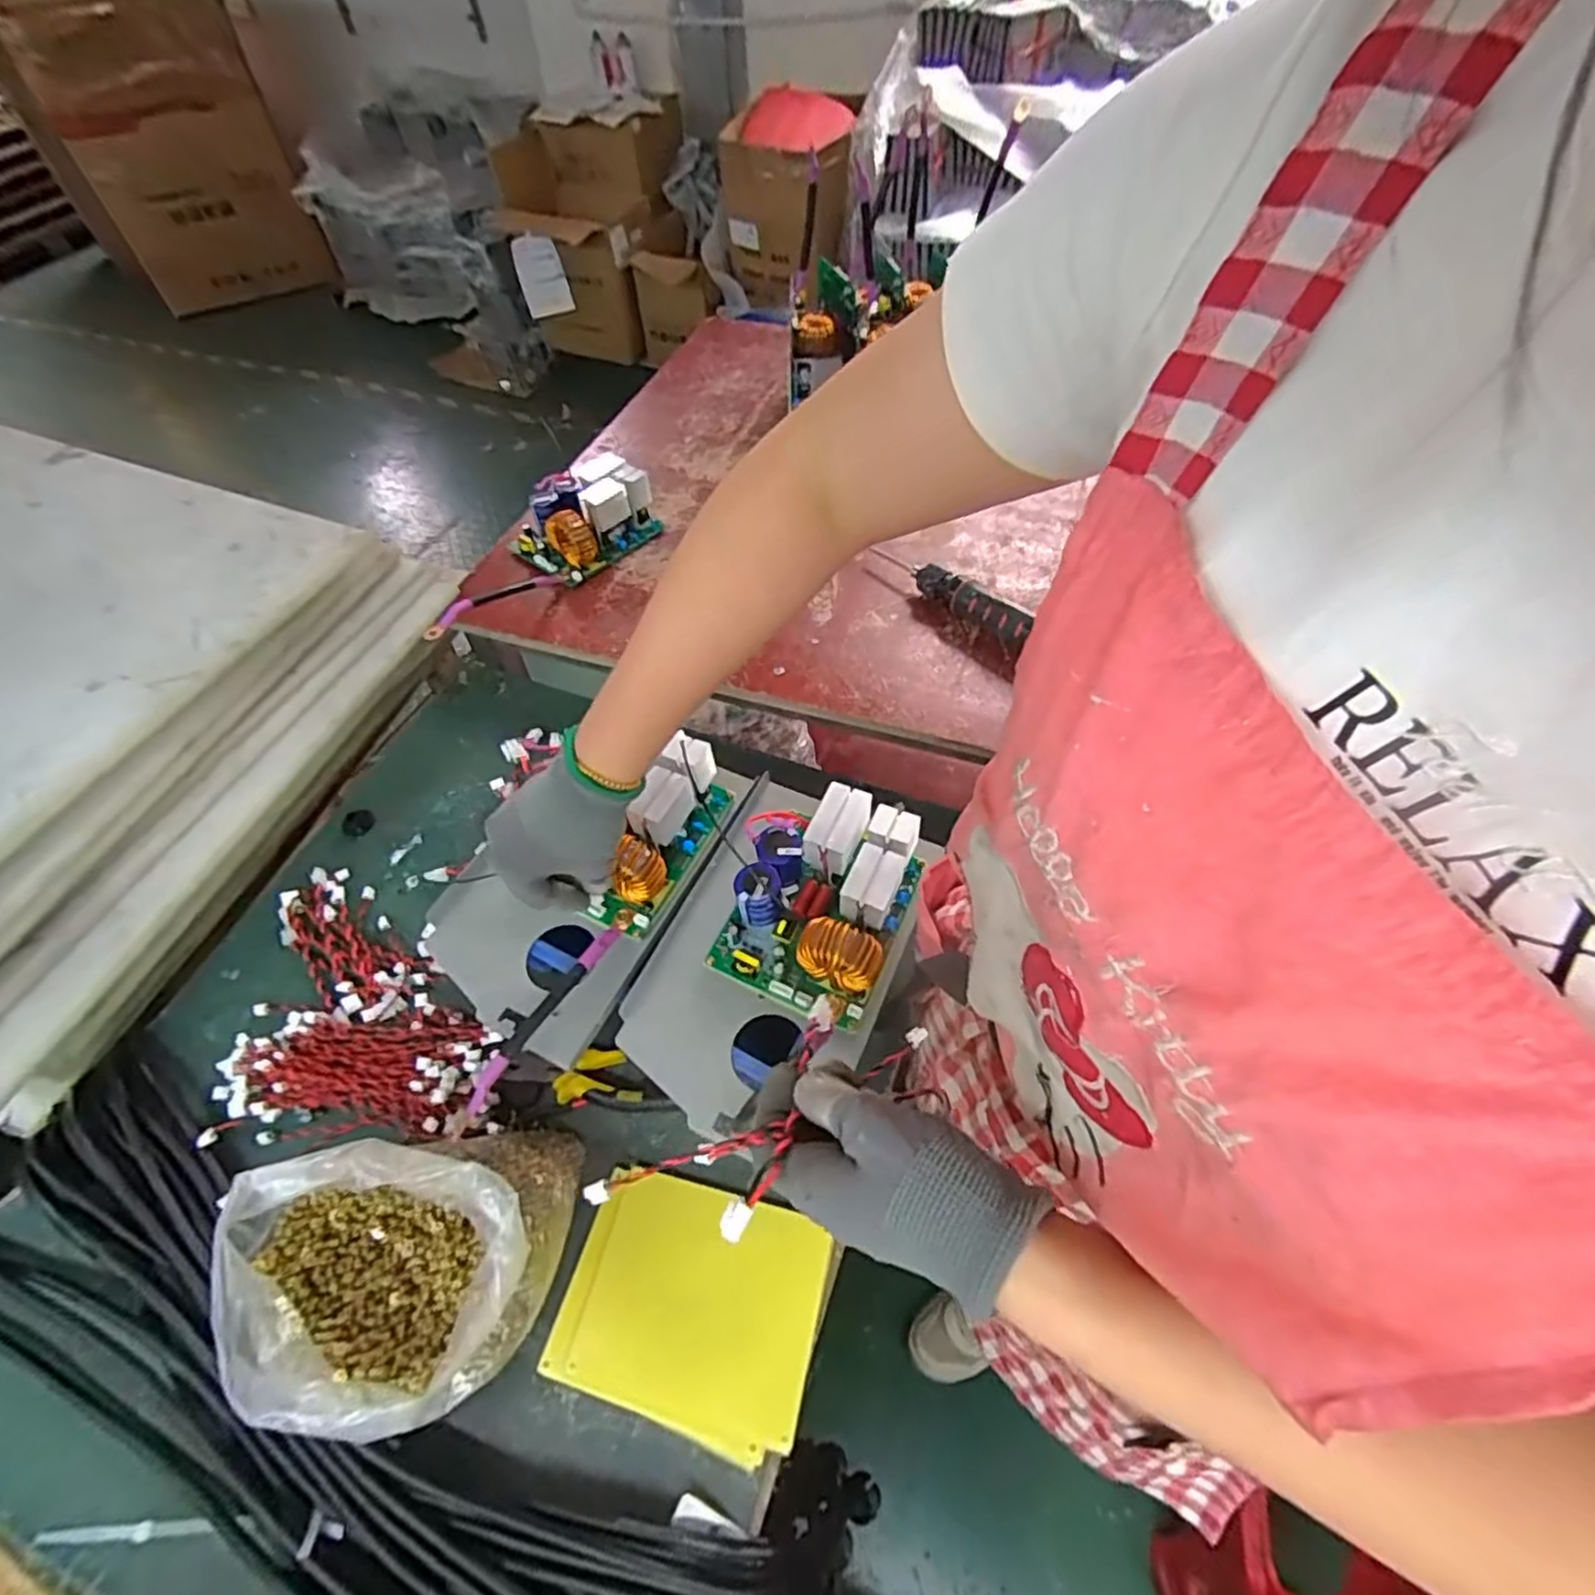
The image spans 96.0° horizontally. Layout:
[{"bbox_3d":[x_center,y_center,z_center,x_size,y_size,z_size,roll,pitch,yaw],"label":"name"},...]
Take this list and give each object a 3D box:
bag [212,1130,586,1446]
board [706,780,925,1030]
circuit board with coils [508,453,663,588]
[{"bbox_3d":[-0.237,0.282,0.440,0.160,0.130,0.146,-5,55,-2],"label":"bag"},{"bbox_3d":[0.016,0.070,0.531,0.129,0.073,0.151,20,58,15],"label":"board"},{"bbox_3d":[-0.256,-0.334,0.850,0.110,0.073,0.146,35,63,23],"label":"circuit board with coils"}]

